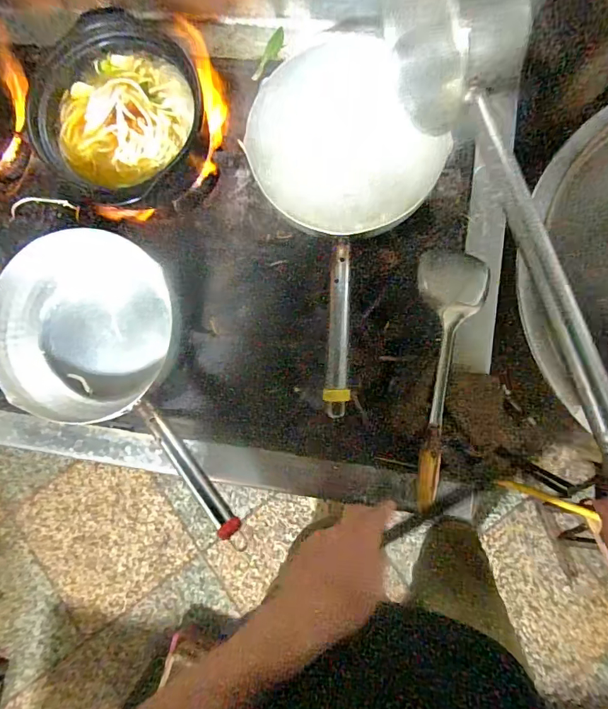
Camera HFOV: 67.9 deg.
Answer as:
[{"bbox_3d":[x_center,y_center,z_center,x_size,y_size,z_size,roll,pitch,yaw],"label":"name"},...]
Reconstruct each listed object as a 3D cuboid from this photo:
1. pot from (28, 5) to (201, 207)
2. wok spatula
[{"bbox_3d":[-0.249,-0.320,0.592,0.207,0.070,0.209,0,86,5],"label":"pot"},{"bbox_3d":[0.191,0.024,0.575,0.087,0.034,0.324,1,86,5],"label":"wok spatula"}]

